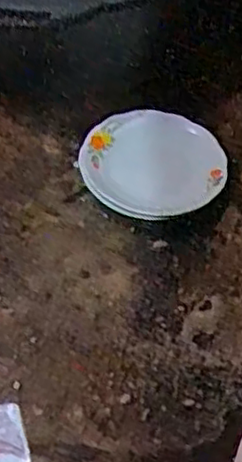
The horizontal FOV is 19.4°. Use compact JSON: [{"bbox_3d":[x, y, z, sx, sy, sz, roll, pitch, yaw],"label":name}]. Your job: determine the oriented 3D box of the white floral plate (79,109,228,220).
[{"bbox_3d":[0.046,-0.098,1.041,0.202,0.030,0.180,-7,62,-3],"label":"white floral plate"}]

